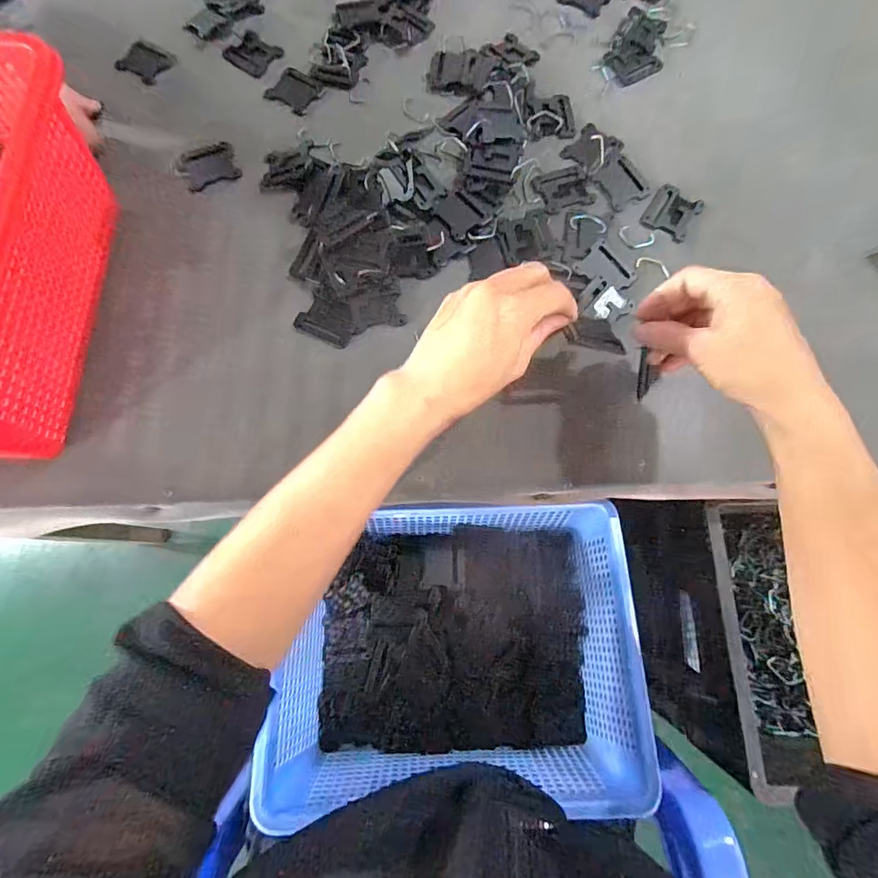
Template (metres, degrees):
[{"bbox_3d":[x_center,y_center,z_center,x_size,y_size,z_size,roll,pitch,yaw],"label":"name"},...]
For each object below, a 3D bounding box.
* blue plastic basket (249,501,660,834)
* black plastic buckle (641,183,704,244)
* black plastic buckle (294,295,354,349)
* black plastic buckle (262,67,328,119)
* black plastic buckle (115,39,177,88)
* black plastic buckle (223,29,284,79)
[{"bbox_3d":[0.017,0.177,0.408,0.294,0.090,0.225,-1,75,0],"label":"blue plastic basket"},{"bbox_3d":[0.217,-0.211,0.428,0.043,0.004,0.050,33,78,10],"label":"black plastic buckle"},{"bbox_3d":[-0.097,-0.102,0.397,0.049,0.011,0.034,22,76,7],"label":"black plastic buckle"},{"bbox_3d":[-0.146,-0.354,0.468,0.051,0.004,0.047,32,77,9],"label":"black plastic buckle"},{"bbox_3d":[-0.299,-0.386,0.472,0.040,0.011,0.046,30,77,9],"label":"black plastic buckle"},{"bbox_3d":[-0.193,-0.400,0.476,0.052,0.004,0.046,35,78,10],"label":"black plastic buckle"}]

